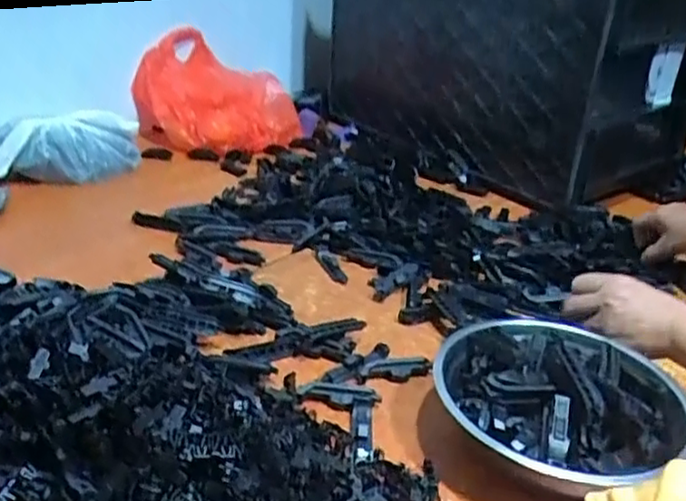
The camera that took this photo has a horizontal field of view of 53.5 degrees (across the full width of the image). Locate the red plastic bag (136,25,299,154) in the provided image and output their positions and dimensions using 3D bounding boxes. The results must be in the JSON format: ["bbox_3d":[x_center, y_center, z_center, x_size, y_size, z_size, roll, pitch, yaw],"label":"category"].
[{"bbox_3d":[-0.226,-0.291,1.235,0.290,0.150,0.263,-4,27,-14],"label":"red plastic bag"}]

